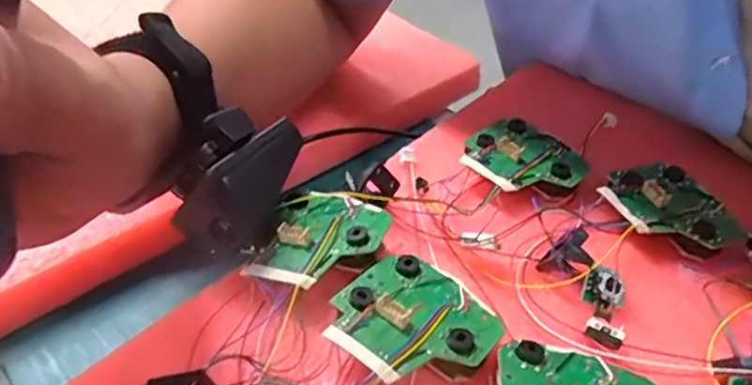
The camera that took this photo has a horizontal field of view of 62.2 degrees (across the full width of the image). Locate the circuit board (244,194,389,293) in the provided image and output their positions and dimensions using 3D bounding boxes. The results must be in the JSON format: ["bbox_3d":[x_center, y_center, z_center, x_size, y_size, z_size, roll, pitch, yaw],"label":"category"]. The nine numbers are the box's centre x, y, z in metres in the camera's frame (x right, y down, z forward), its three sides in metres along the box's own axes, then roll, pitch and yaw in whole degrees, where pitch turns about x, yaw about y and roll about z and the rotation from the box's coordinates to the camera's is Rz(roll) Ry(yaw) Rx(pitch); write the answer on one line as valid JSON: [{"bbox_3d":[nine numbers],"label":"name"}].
[{"bbox_3d":[-0.021,0.016,0.247,0.044,0.007,0.051,16,41,12],"label":"circuit board"}]

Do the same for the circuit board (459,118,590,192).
[{"bbox_3d":[0.071,-0.017,0.298,0.053,0.005,0.050,33,48,28],"label":"circuit board"}]

